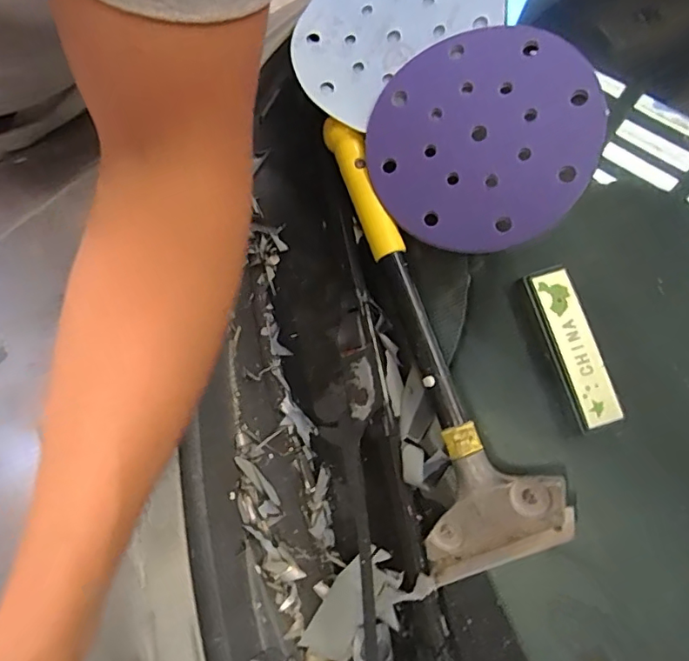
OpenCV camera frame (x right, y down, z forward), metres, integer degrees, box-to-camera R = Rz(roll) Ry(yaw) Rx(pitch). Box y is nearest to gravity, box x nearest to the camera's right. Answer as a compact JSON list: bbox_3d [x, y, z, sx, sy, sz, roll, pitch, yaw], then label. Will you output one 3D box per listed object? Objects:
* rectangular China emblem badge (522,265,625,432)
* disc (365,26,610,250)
[{"bbox_3d":[0.159,0.011,0.359,0.030,0.011,0.110,-18,80,-4],"label":"rectangular China emblem badge"},{"bbox_3d":[0.084,-0.122,0.332,0.138,0.012,0.137,0,91,22],"label":"disc"}]

